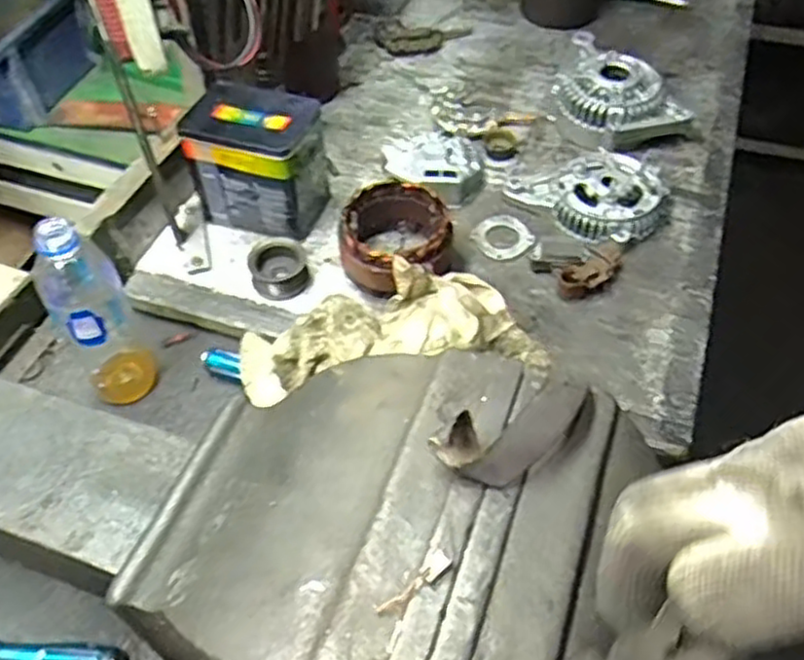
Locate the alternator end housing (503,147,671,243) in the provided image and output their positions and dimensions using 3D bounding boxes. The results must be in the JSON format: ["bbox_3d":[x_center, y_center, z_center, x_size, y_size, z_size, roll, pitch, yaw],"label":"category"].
[{"bbox_3d":[0.209,-0.156,0.813,0.150,0.049,0.116,35,59,26],"label":"alternator end housing"}]

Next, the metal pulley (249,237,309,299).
[{"bbox_3d":[-0.126,-0.067,0.758,0.059,0.041,0.063,-8,51,-5],"label":"metal pulley"}]

